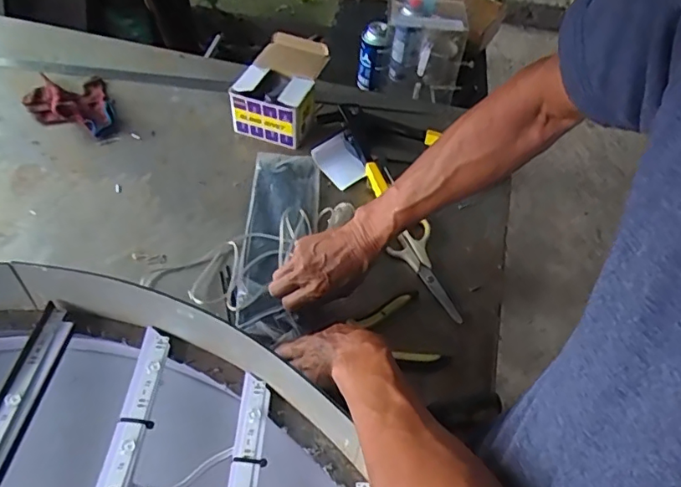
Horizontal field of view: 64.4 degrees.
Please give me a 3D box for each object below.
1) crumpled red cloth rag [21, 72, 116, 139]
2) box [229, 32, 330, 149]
[{"bbox_3d":[-0.448,-0.233,0.893,0.126,0.034,0.170,-22,55,-20],"label":"crumpled red cloth rag"},{"bbox_3d":[-0.099,-0.256,0.896,0.123,0.085,0.176,11,51,5],"label":"box"}]

